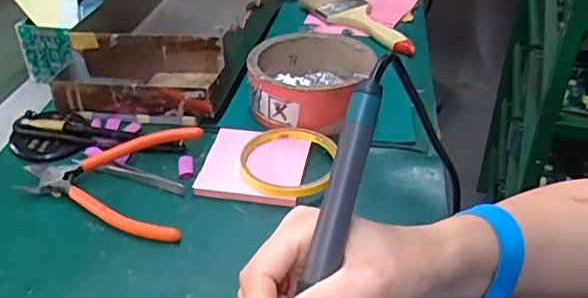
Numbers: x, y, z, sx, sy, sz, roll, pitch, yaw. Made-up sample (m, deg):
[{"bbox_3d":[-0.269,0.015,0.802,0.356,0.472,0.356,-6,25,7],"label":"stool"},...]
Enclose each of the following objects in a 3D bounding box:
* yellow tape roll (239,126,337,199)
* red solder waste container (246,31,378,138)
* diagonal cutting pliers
[{"bbox_3d":[-0.005,0.011,0.484,0.077,0.019,0.089,5,36,9],"label":"yellow tape roll"},{"bbox_3d":[0.017,-0.067,0.554,0.119,0.052,0.118,7,37,12],"label":"red solder waste container"},{"bbox_3d":[-0.153,0.026,0.461,0.137,0.022,0.118,-2,36,0],"label":"diagonal cutting pliers"}]

